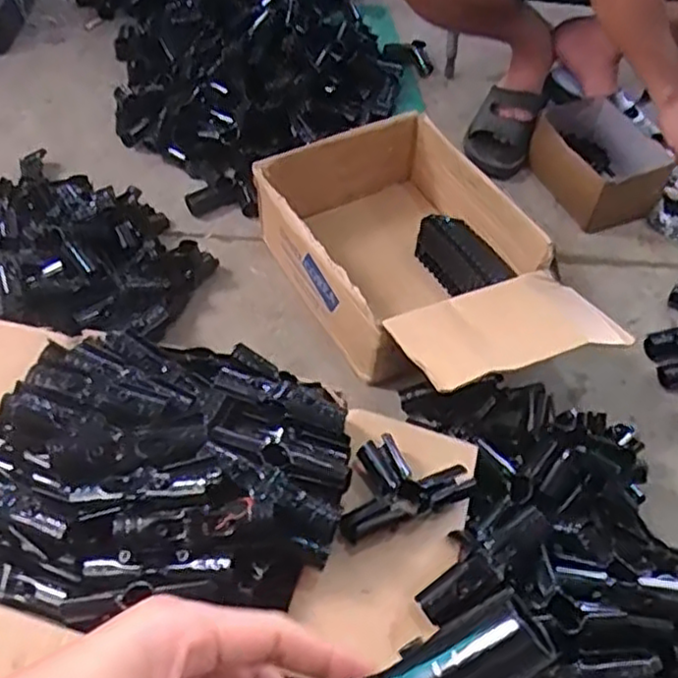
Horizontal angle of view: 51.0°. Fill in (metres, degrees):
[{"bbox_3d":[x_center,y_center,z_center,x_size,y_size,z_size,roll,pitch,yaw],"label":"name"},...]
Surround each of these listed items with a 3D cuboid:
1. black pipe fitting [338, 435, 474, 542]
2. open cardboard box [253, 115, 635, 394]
[{"bbox_3d":[0.053,0.132,0.667,0.132,0.034,0.077,-20,55,-17],"label":"black pipe fitting"},{"bbox_3d":[0.117,-0.099,0.937,0.290,0.165,0.472,-24,57,-20],"label":"open cardboard box"}]

